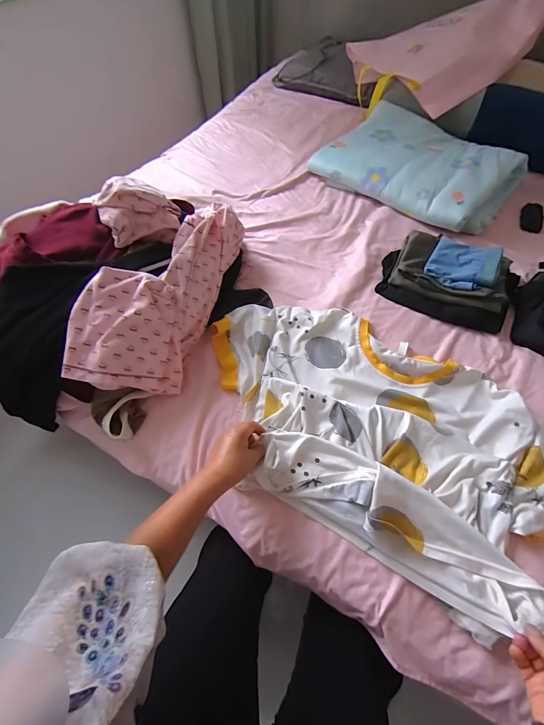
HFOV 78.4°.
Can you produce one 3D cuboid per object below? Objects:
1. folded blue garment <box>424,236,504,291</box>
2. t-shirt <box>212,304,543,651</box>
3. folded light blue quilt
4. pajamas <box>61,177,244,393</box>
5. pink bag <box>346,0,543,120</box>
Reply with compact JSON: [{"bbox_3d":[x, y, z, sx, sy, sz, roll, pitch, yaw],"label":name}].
[{"bbox_3d":[0.427,-0.222,0.742,0.137,0.034,0.141,27,63,16],"label":"folded blue garment"},{"bbox_3d":[0.166,0.103,0.591,0.663,0.049,0.388,27,63,16],"label":"t-shirt"},{"bbox_3d":[0.424,-0.585,0.987,0.531,0.105,0.347,39,67,22],"label":"folded light blue quilt"},{"bbox_3d":[-0.232,-0.166,0.675,0.224,0.205,0.472,10,59,7],"label":"pajamas"},{"bbox_3d":[0.545,-0.998,1.065,0.522,0.084,0.440,-20,71,16],"label":"pink bag"}]

